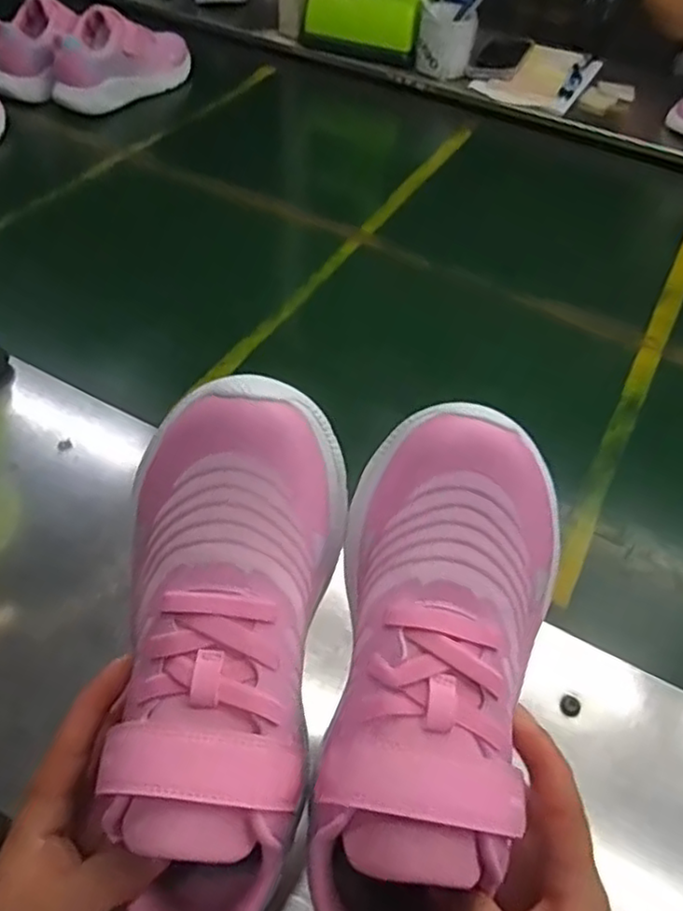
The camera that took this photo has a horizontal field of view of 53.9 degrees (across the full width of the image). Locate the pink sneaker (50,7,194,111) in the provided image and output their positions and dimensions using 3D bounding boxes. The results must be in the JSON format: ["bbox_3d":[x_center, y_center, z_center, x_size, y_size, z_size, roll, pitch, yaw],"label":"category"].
[{"bbox_3d":[-0.308,-0.568,0.961,0.068,0.108,0.225,32,56,27],"label":"pink sneaker"}]

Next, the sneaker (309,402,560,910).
[{"bbox_3d":[0.038,0.090,0.280,0.085,0.087,0.214,10,83,2],"label":"sneaker"}]

